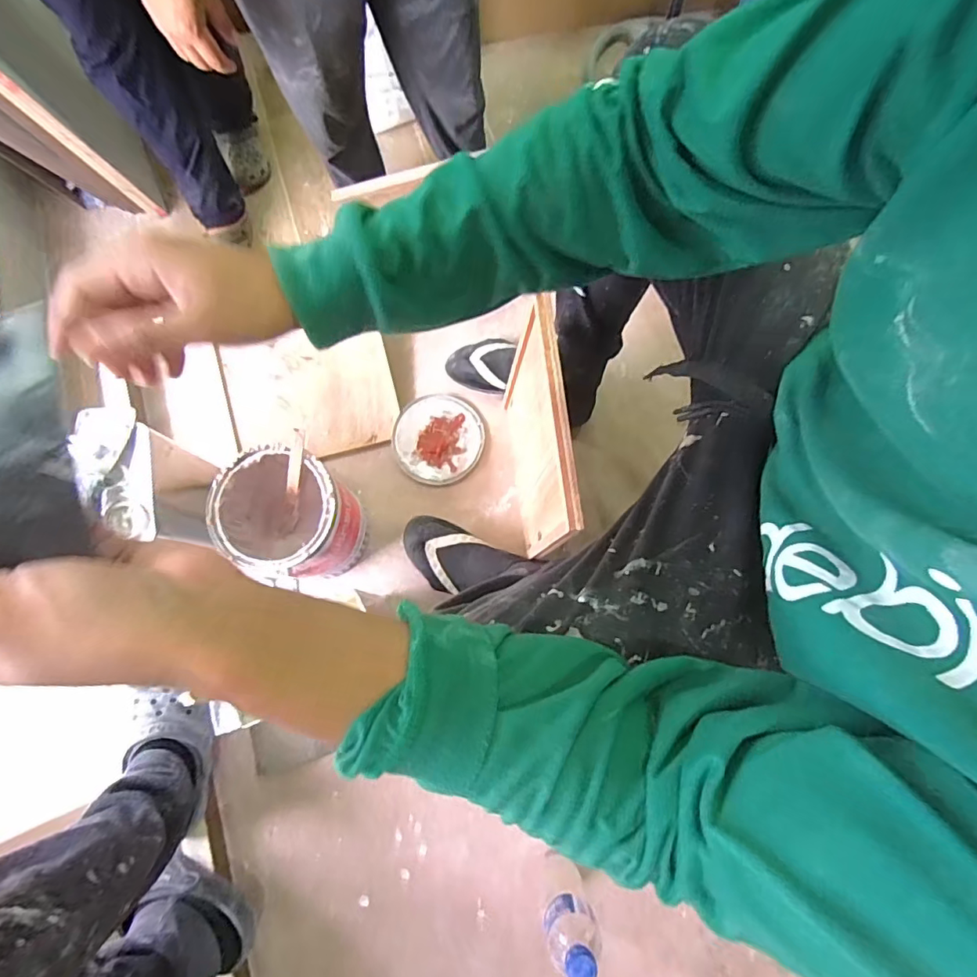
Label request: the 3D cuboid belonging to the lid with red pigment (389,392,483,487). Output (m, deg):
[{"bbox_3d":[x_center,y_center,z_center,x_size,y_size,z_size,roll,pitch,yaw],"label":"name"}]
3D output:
[{"bbox_3d":[-0.085,-0.087,0.887,0.149,0.017,0.155,0,76,-1],"label":"lid with red pigment"}]

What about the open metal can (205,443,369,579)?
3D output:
[{"bbox_3d":[-0.278,0.044,0.750,0.177,0.201,0.149,18,76,3],"label":"open metal can"}]

